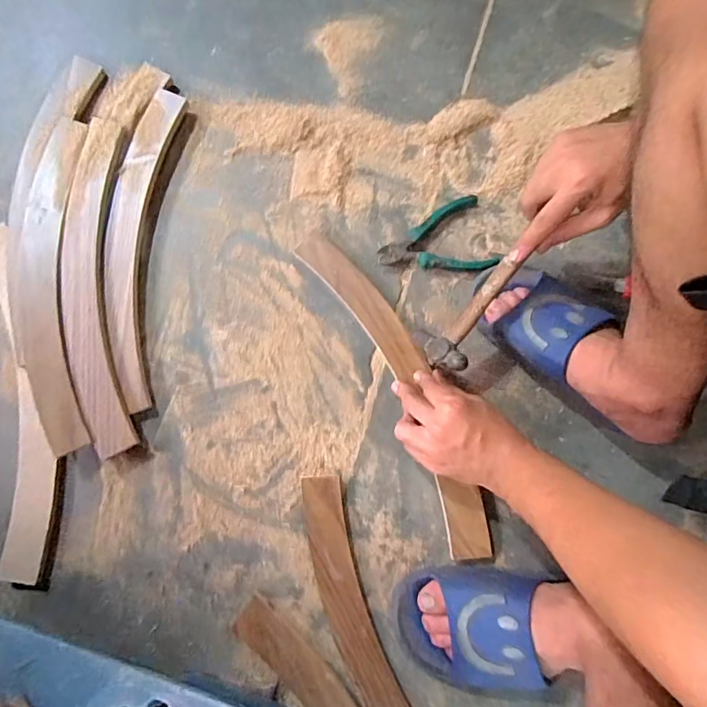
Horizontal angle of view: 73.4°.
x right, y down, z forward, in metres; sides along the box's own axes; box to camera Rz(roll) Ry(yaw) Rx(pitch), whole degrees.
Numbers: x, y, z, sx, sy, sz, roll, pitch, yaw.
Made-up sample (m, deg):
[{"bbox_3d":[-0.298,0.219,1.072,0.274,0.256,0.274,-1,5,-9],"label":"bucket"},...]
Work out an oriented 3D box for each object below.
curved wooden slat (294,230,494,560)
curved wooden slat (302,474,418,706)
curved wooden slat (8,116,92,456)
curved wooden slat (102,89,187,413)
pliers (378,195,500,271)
[{"bbox_3d":[0.055,0.034,0.588,0.083,0.022,0.439,-24,80,-6],"label":"curved wooden slat"},{"bbox_3d":[0.036,0.346,0.515,0.078,0.028,0.430,-27,82,-2],"label":"curved wooden slat"},{"bbox_3d":[-0.376,-0.098,0.583,0.079,0.024,0.425,-3,77,-17],"label":"curved wooden slat"},{"bbox_3d":[-0.288,-0.148,0.630,0.080,0.022,0.433,3,79,-1],"label":"curved wooden slat"},{"bbox_3d":[0.107,-0.146,0.621,0.142,0.020,0.105,-14,79,-4],"label":"pliers"}]

